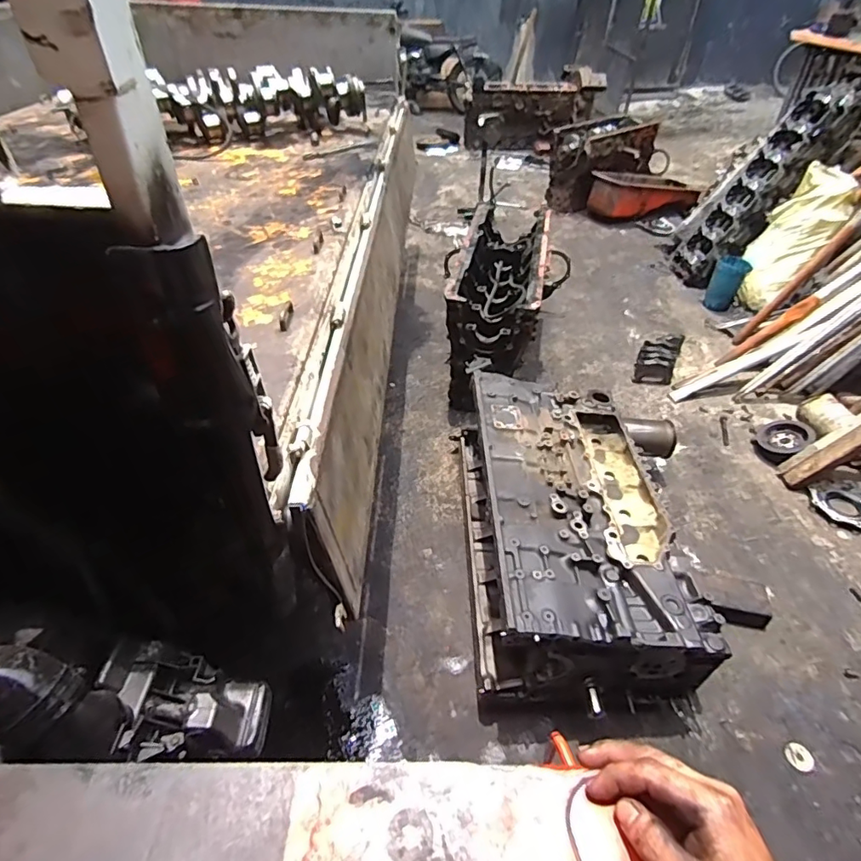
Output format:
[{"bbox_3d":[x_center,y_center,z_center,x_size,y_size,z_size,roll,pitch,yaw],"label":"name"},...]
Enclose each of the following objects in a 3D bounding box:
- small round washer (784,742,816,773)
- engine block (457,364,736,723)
[{"bbox_3d":[0.905,0.799,1.268,0.059,0.006,0.064,-7,41,6],"label":"small round washer"},{"bbox_3d":[0.387,0.259,1.551,0.516,0.368,0.949,1,42,-1],"label":"engine block"}]

